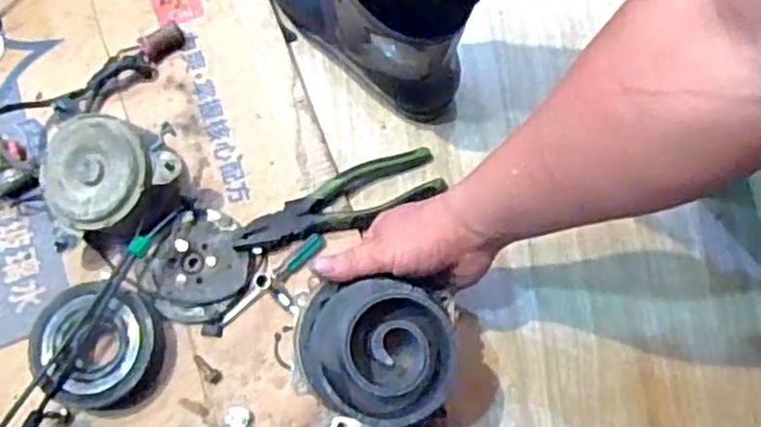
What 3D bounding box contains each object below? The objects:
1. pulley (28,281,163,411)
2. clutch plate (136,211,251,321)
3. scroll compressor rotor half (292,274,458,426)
[{"bbox_3d":[-0.244,0.115,0.611,0.103,0.037,0.100,7,73,3],"label":"pulley"},{"bbox_3d":[-0.166,0.048,0.637,0.085,0.014,0.096,41,78,12],"label":"clutch plate"},{"bbox_3d":[-0.005,0.096,0.506,0.114,0.061,0.101,2,73,1],"label":"scroll compressor rotor half"}]

